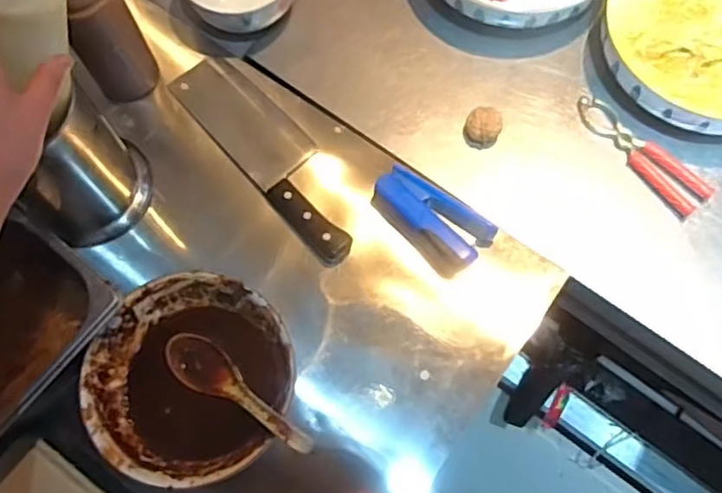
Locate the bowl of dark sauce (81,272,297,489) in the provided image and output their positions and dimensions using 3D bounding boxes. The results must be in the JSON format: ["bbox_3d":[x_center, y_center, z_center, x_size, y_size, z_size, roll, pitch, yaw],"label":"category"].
[{"bbox_3d":[-0.143,0.116,0.578,0.166,0.065,0.168,0,70,1],"label":"bowl of dark sauce"}]

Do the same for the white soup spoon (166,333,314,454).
[{"bbox_3d":[-0.105,0.123,0.560,0.161,0.022,0.040,27,72,29],"label":"white soup spoon"}]

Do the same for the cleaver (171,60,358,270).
[{"bbox_3d":[-0.094,-0.102,0.676,0.071,0.022,0.276,-39,74,-12],"label":"cleaver"}]

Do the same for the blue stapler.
[{"bbox_3d":[0.066,-0.026,0.642,0.117,0.033,0.066,40,76,14],"label":"blue stapler"}]

